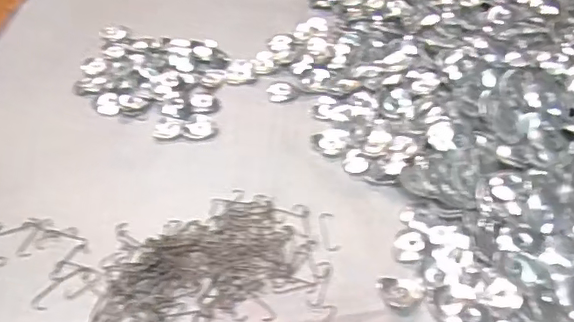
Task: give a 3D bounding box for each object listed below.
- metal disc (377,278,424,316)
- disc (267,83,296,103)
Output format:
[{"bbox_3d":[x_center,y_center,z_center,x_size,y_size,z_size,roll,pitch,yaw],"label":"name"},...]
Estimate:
[{"bbox_3d":[0.094,0.111,0.473,0.036,0.004,0.030,-2,61,10],"label":"metal disc"},{"bbox_3d":[-0.006,-0.080,0.669,0.030,0.004,0.034,-14,48,-10],"label":"disc"}]

